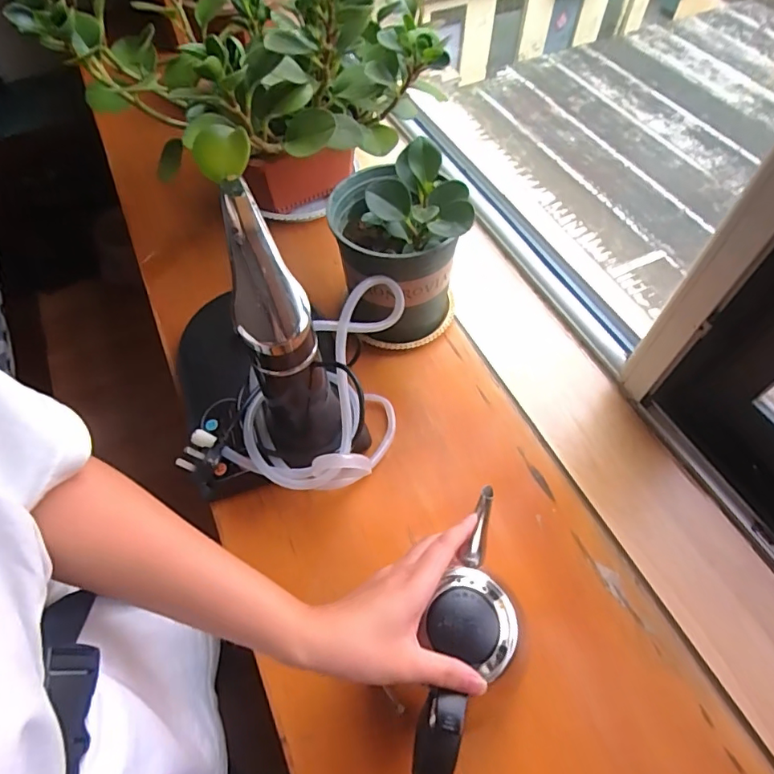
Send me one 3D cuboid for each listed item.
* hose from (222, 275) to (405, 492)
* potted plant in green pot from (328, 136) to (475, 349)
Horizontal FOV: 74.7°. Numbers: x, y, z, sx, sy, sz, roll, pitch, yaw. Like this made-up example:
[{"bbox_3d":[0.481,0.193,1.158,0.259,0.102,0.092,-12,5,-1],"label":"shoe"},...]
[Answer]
[{"bbox_3d":[-0.070,-0.001,0.555,0.160,0.135,0.226,14,60,10],"label":"hose"},{"bbox_3d":[0.012,-0.160,0.586,0.143,0.246,0.183,-4,59,-1],"label":"potted plant in green pot"}]

